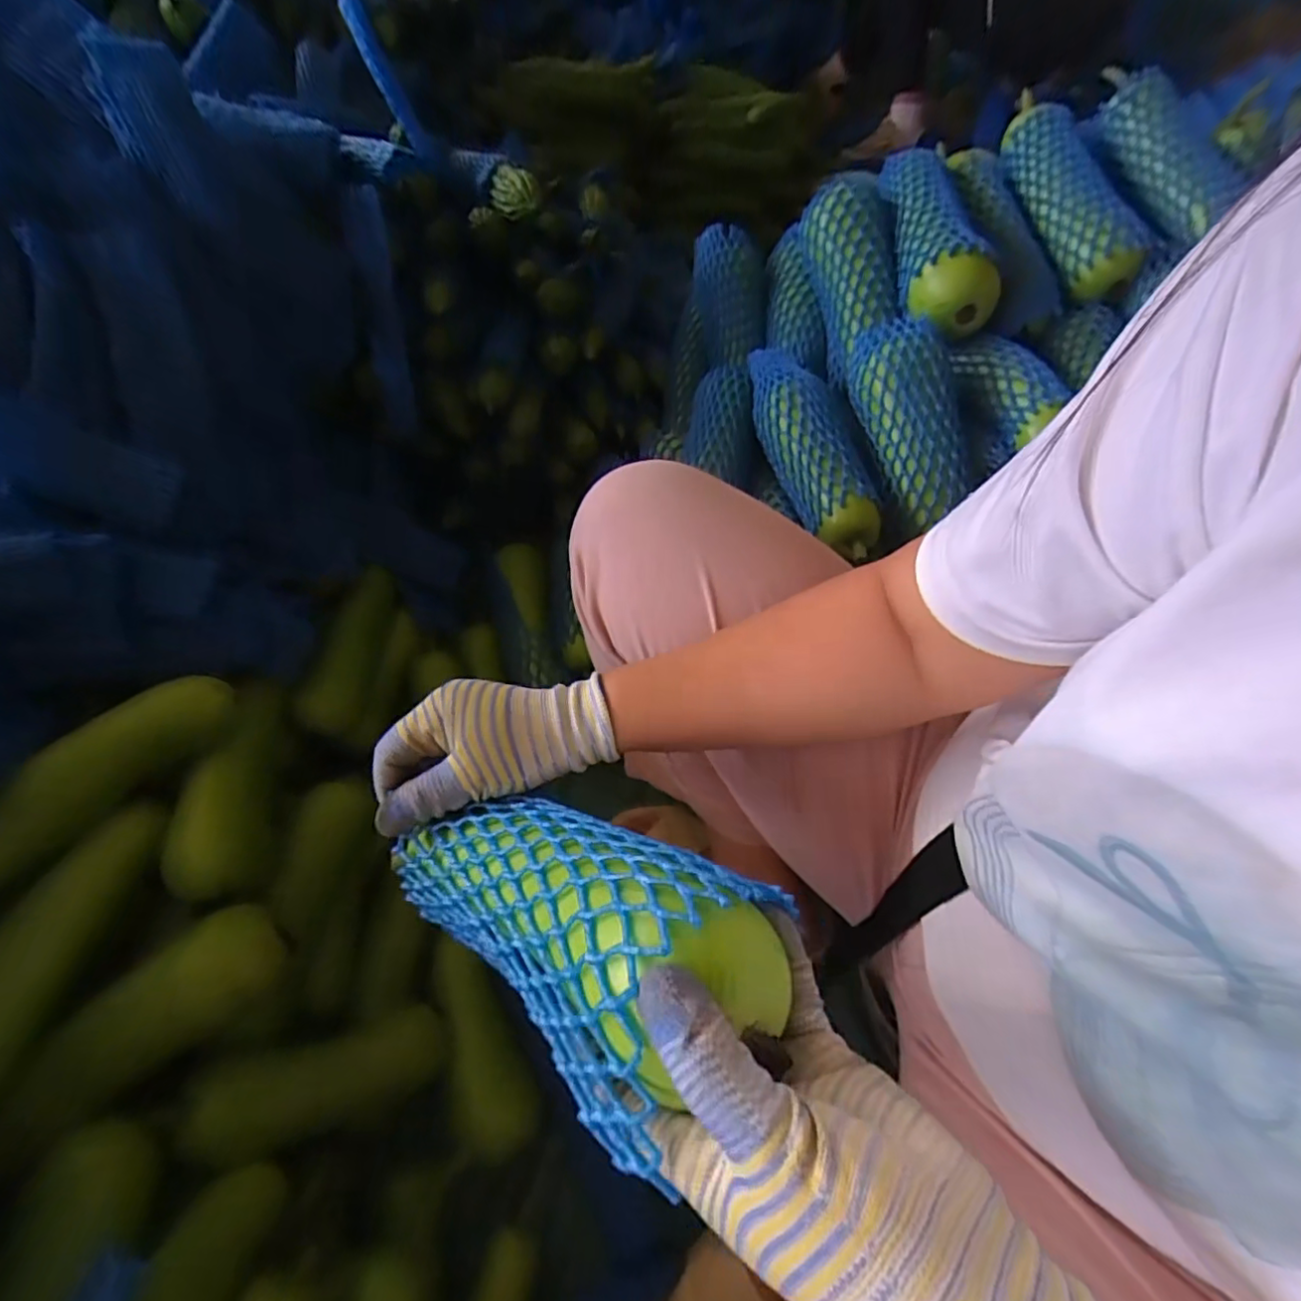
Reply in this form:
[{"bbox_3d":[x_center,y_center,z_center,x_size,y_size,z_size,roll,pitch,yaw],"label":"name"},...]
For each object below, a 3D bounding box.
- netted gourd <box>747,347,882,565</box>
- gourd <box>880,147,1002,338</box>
[{"bbox_3d":[0.154,-0.203,0.605,0.072,0.061,0.254,-10,57,-8],"label":"netted gourd"},{"bbox_3d":[0.290,-0.421,0.632,0.082,0.075,0.233,0,56,-2],"label":"gourd"}]

